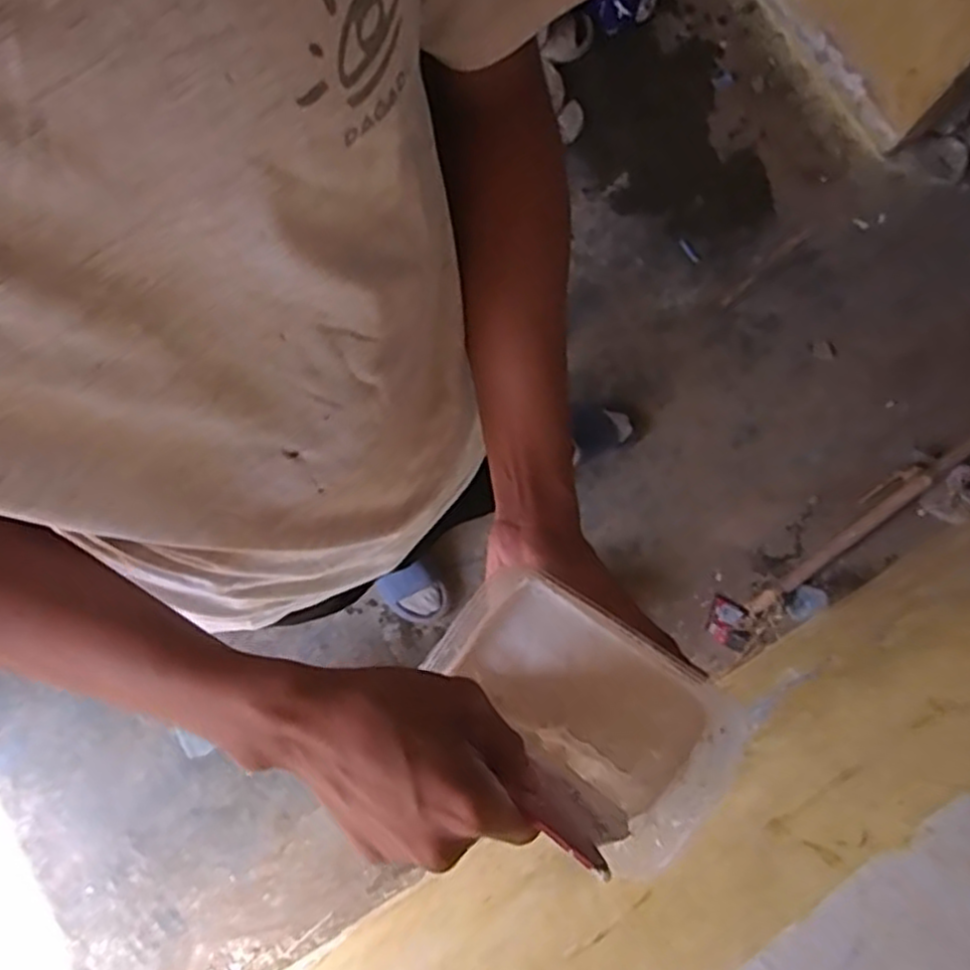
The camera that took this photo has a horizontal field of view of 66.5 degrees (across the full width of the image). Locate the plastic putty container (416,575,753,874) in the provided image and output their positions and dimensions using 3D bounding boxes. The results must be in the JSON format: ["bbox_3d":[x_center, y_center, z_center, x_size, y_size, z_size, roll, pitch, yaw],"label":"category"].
[{"bbox_3d":[0.055,0.133,0.447,0.174,0.050,0.106,35,81,8],"label":"plastic putty container"}]

